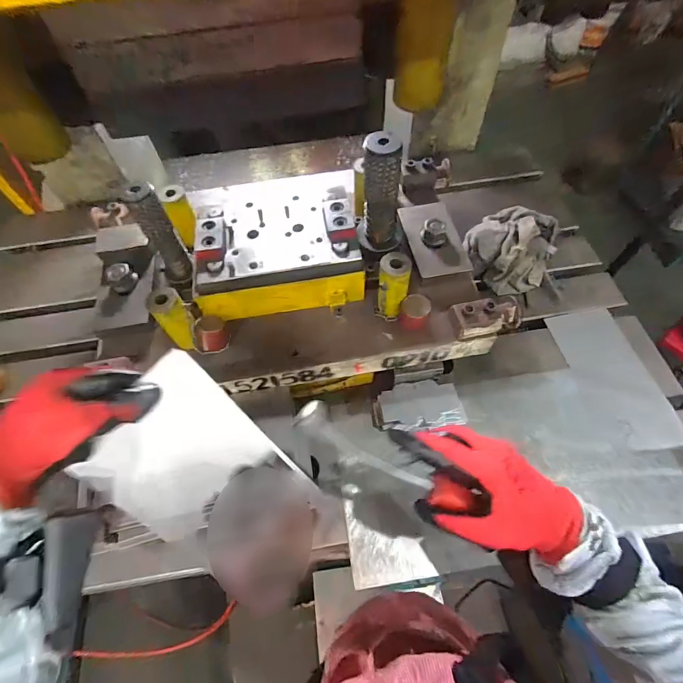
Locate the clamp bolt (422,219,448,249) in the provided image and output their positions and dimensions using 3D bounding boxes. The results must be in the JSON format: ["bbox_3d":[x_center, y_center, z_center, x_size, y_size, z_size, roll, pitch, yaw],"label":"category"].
[{"bbox_3d":[0.144,-0.167,0.599,0.039,0.026,0.036,-1,59,2],"label":"clamp bolt"}]

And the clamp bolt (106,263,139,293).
[{"bbox_3d":[-0.328,-0.097,0.577,0.036,0.030,0.031,-32,63,-15],"label":"clamp bolt"}]

